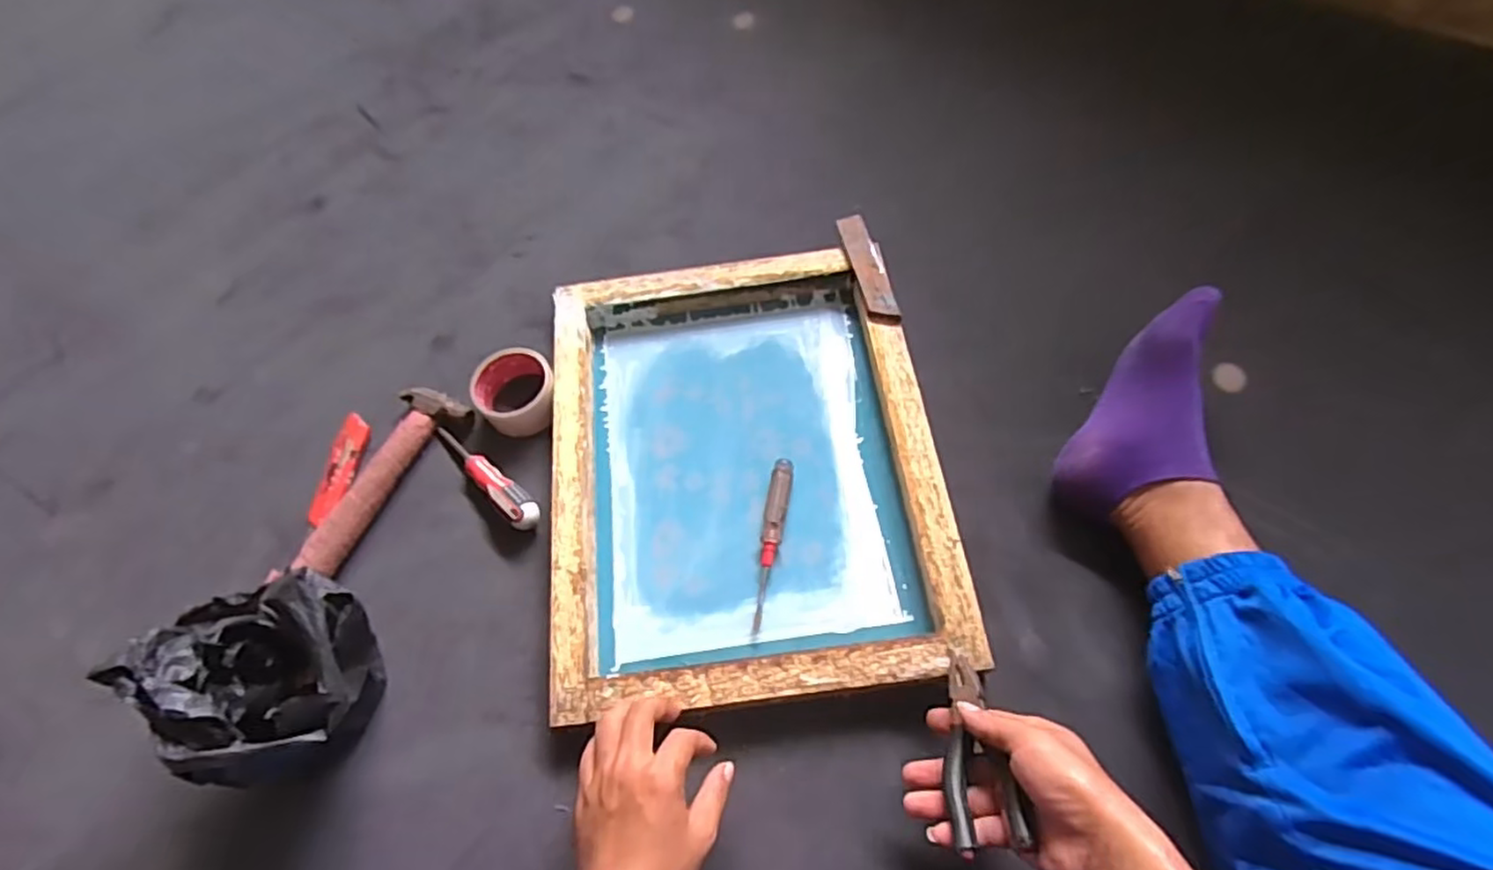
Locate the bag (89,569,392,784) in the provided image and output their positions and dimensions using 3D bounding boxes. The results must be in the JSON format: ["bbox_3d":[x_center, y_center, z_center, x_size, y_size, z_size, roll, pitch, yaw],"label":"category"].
[{"bbox_3d":[-0.369,0.193,0.553,0.136,0.174,0.141,-13,62,-4],"label":"bag"}]

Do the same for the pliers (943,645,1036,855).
[{"bbox_3d":[0.169,0.222,0.509,0.045,0.022,0.151,2,40,4],"label":"pliers"}]

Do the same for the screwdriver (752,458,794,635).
[{"bbox_3d":[0.024,0.104,0.672,0.022,0.021,0.172,7,63,8],"label":"screwdriver"}]

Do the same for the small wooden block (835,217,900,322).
[{"bbox_3d":[0.137,-0.187,0.776,0.038,0.009,0.148,-12,66,-3],"label":"small wooden block"}]

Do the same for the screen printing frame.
[{"bbox_3d":[-0.005,0.023,0.694,0.366,0.059,0.456,-7,65,0],"label":"screen printing frame"}]

